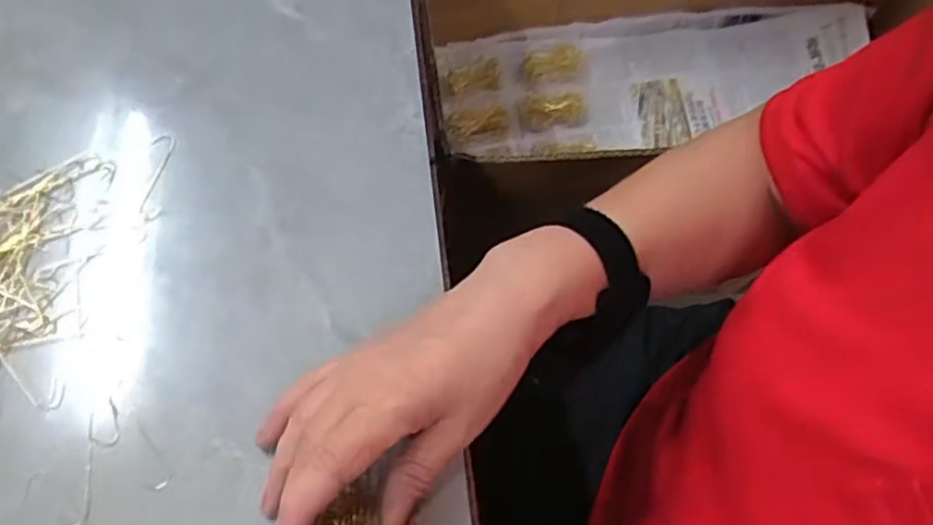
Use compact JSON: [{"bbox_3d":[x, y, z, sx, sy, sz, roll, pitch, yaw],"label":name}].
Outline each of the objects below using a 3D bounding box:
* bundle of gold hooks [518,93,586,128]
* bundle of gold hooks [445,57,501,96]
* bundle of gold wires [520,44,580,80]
[{"bbox_3d":[0.102,-0.185,0.828,0.079,0.016,0.046,-6,63,-5],"label":"bundle of gold hooks"},{"bbox_3d":[0.008,-0.224,0.841,0.065,0.006,0.037,-9,98,-4],"label":"bundle of gold hooks"},{"bbox_3d":[0.104,-0.245,0.851,0.075,0.004,0.037,-13,79,-8],"label":"bundle of gold wires"}]

